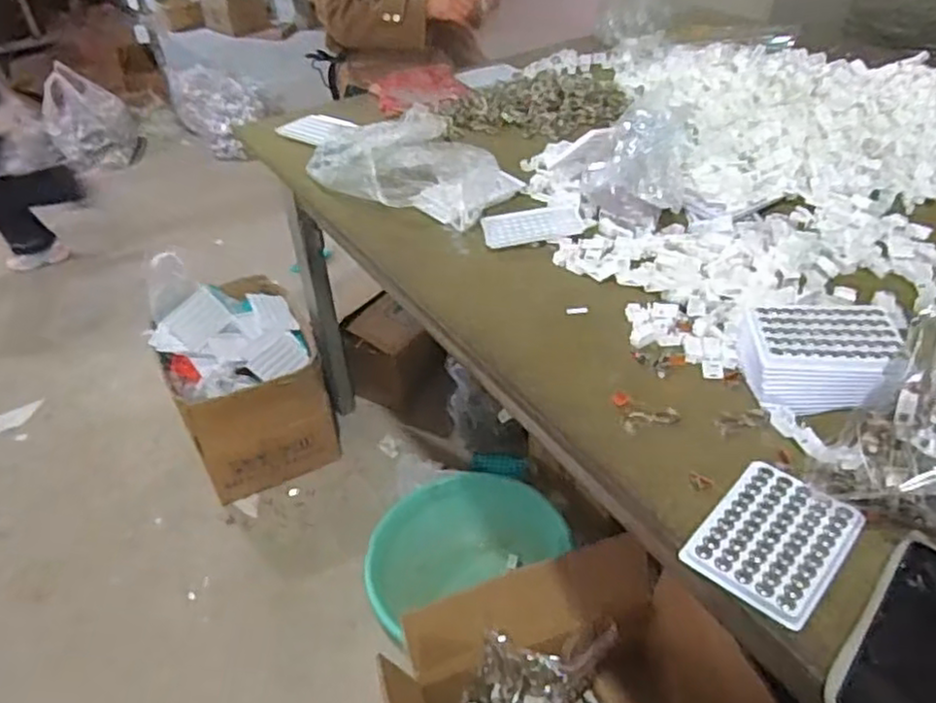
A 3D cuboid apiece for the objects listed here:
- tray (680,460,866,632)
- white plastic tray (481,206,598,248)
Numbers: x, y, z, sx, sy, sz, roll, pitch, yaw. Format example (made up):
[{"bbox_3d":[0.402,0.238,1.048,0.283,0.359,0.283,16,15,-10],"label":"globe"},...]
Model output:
[{"bbox_3d":[0.238,0.144,0.543,0.095,0.006,0.128,28,49,34],"label":"tray"},{"bbox_3d":[0.092,-0.171,0.937,0.143,0.006,0.090,-7,38,-3],"label":"white plastic tray"}]

